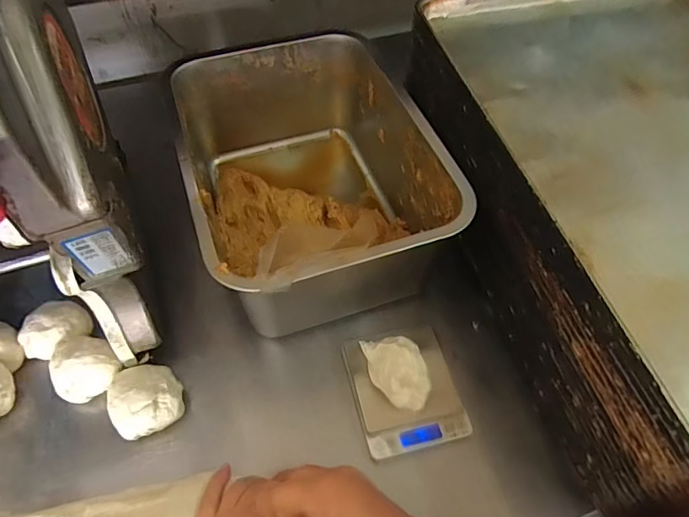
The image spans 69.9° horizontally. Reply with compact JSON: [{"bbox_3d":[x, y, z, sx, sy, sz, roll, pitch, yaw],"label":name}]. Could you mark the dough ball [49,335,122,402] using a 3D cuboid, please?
[{"bbox_3d":[-0.264,0.110,0.495,0.067,0.042,0.055,14,54,10],"label":"dough ball"}]

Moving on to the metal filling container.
[{"bbox_3d":[-0.044,-0.091,0.576,0.254,0.178,0.340,-17,55,-13],"label":"metal filling container"}]

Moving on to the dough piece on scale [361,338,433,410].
[{"bbox_3d":[0.049,0.110,0.492,0.045,0.064,0.080,-23,57,-17],"label":"dough piece on scale"}]

